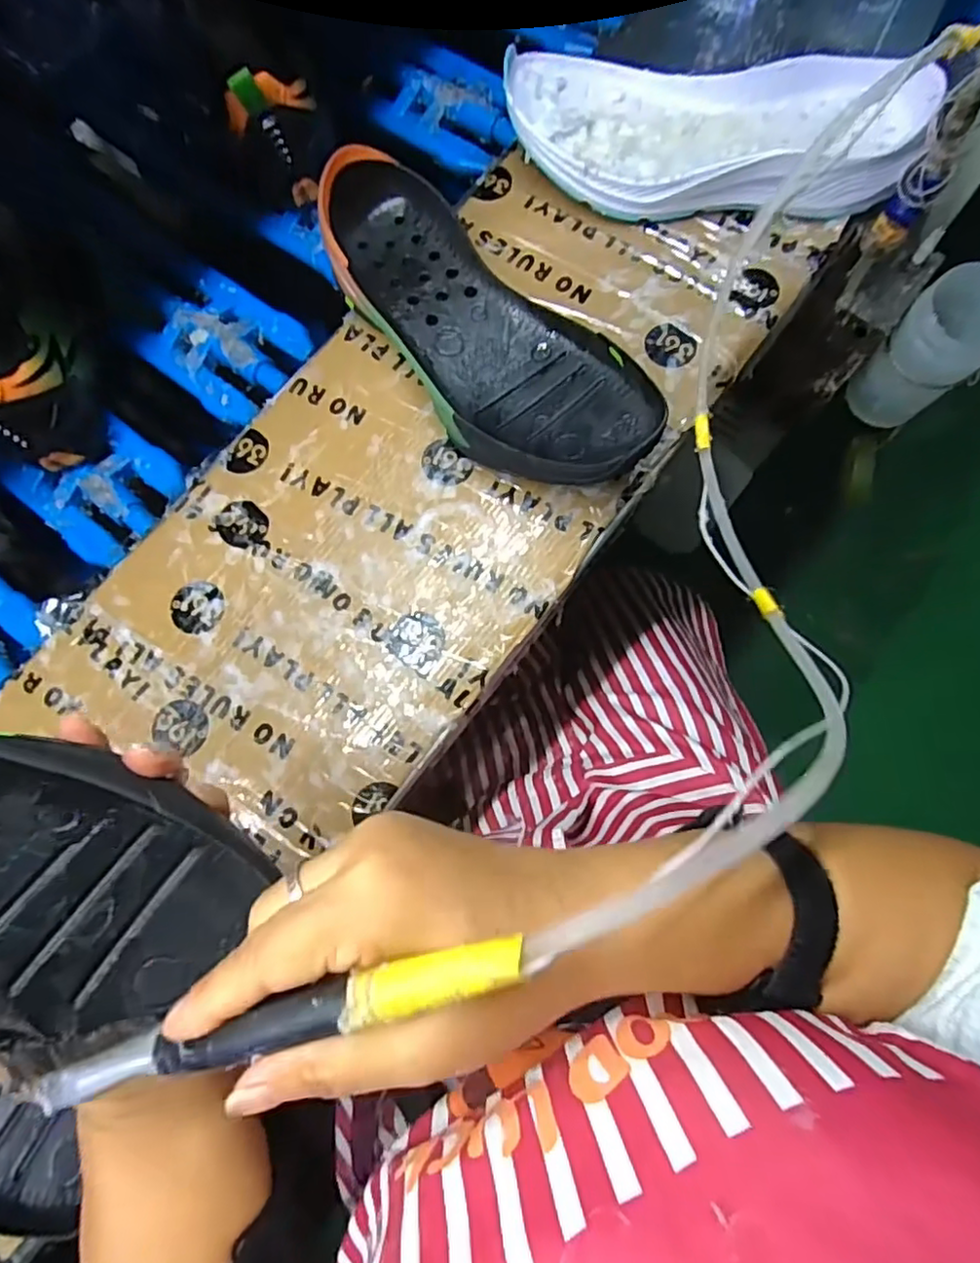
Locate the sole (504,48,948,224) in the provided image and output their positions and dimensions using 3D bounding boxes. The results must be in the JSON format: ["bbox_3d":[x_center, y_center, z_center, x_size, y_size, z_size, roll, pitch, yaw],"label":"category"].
[{"bbox_3d":[0.144,-0.333,0.408,0.267,0.043,0.109,11,82,4],"label":"sole"}]

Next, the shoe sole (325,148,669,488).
[{"bbox_3d":[-0.012,-0.187,0.380,0.102,0.042,0.258,-45,82,-4],"label":"shoe sole"}]

